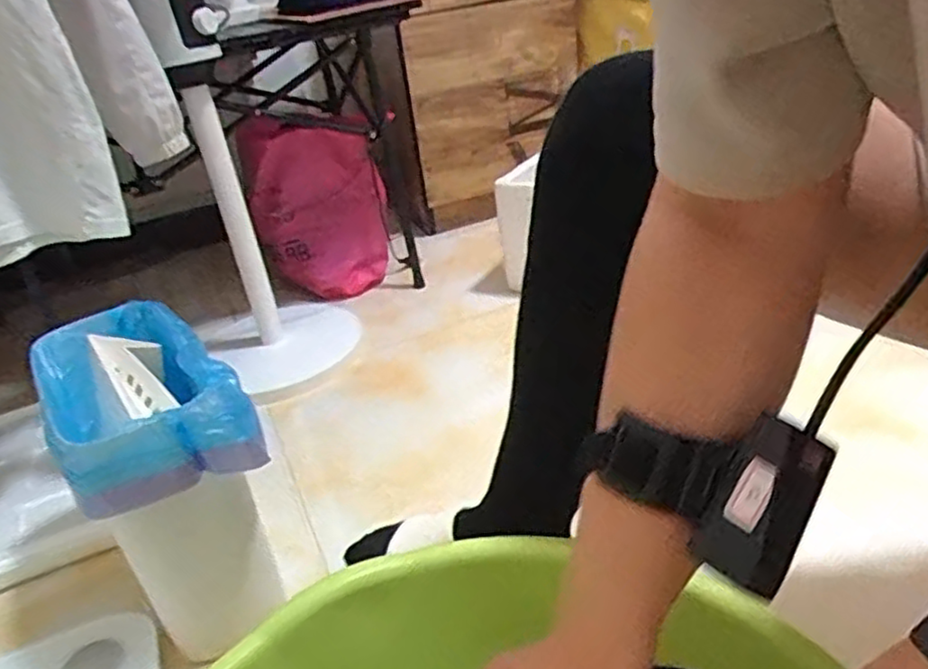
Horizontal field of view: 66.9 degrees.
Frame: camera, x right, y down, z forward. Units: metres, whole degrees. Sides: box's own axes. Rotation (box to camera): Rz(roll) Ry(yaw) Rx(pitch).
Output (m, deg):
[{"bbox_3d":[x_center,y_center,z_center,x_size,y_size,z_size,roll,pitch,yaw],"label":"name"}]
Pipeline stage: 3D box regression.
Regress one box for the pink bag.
[{"bbox_3d":[-0.255,-0.213,1.262,0.222,0.327,0.176,-13,28,-6],"label":"pink bag"}]

